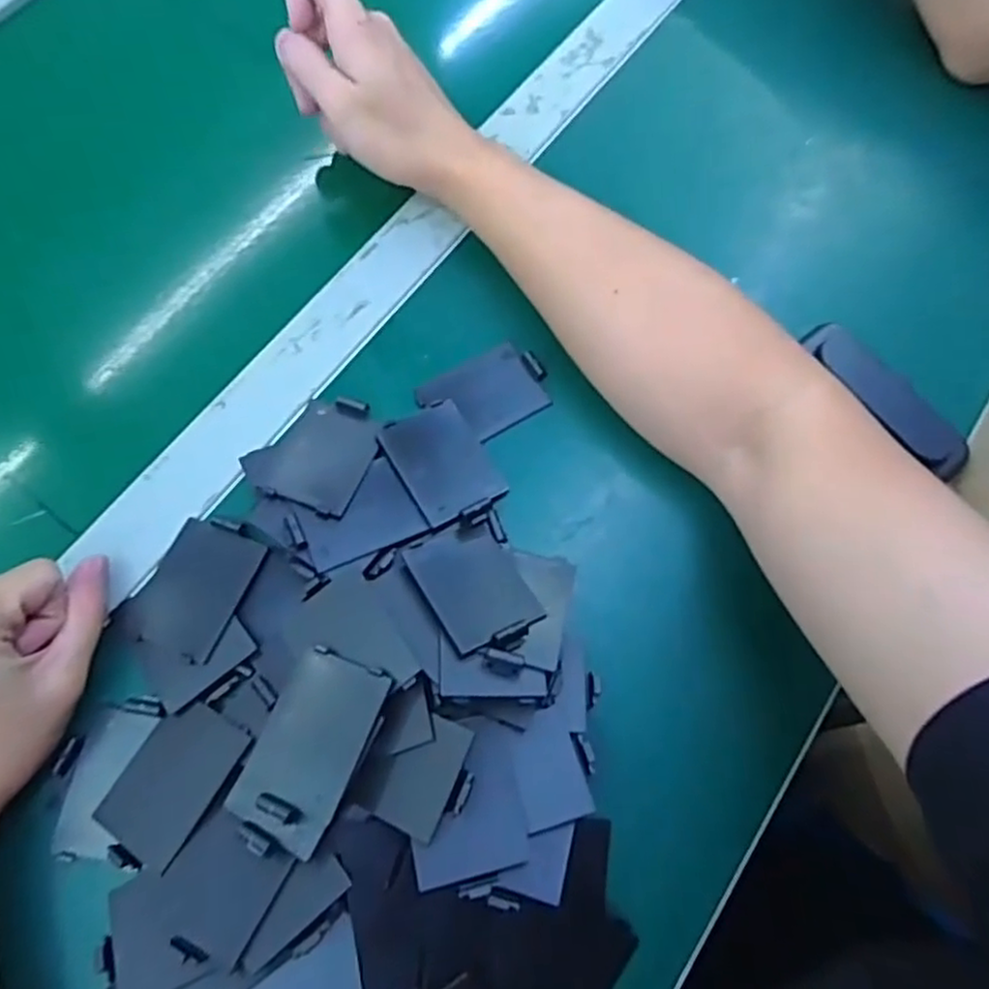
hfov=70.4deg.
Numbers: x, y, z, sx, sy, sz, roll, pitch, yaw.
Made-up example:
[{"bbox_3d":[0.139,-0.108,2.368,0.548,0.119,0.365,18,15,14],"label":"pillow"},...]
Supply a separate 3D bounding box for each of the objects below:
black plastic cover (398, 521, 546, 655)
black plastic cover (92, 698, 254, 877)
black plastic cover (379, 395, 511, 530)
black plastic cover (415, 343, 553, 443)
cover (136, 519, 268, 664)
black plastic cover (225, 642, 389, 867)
[{"bbox_3d":[-0.008,0.042,0.326,0.048,0.007,0.068,-19,53,-23],"label":"black plastic cover"},{"bbox_3d":[-0.138,0.123,0.298,0.044,0.004,0.065,24,72,23],"label":"black plastic cover"},{"bbox_3d":[-0.025,-0.016,0.354,0.045,0.006,0.063,-29,74,-12],"label":"black plastic cover"},{"bbox_3d":[-0.003,-0.054,0.375,0.066,0.004,0.045,-30,75,-12],"label":"black plastic cover"},{"bbox_3d":[-0.140,0.043,0.331,0.045,0.004,0.063,19,72,12],"label":"cover"},{"bbox_3d":[-0.078,0.104,0.289,0.045,0.008,0.079,18,71,22],"label":"black plastic cover"}]

